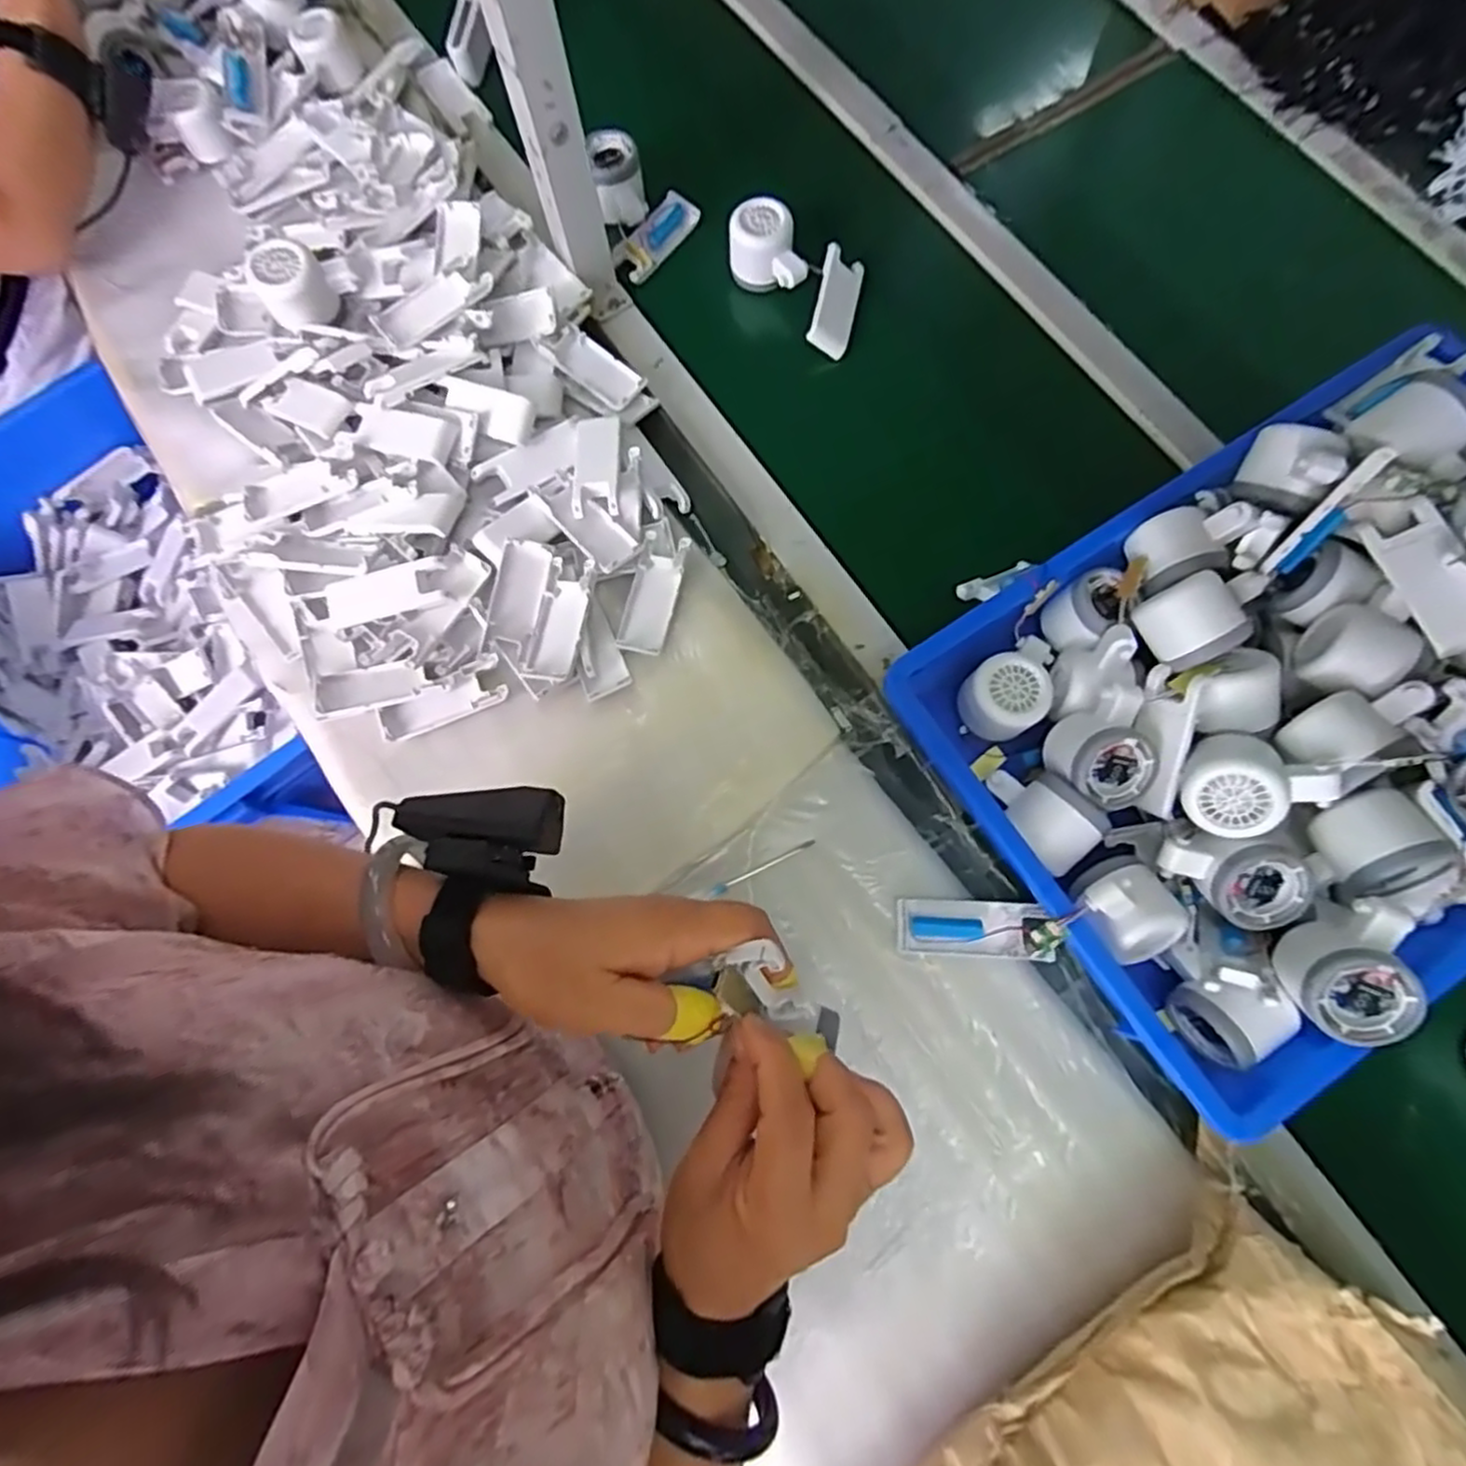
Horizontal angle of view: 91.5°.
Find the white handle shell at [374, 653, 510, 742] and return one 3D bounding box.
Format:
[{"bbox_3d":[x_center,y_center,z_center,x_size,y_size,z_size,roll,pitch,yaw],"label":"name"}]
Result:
[{"bbox_3d":[-0.237,-0.025,0.583,0.102,0.010,0.039,-28,77,-6],"label":"white handle shell"}]

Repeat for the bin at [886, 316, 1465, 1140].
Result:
[{"bbox_3d":[0.421,-0.038,0.493,0.524,0.142,0.365,-32,78,-6],"label":"bin"}]

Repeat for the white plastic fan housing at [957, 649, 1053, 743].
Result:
[{"bbox_3d":[0.206,-0.028,0.537,0.063,0.035,0.055,-36,78,-7],"label":"white plastic fan housing"}]

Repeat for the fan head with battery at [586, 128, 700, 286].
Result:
[{"bbox_3d":[-0.083,-0.512,0.693,0.092,0.053,0.123,-10,76,-1],"label":"fan head with battery"}]

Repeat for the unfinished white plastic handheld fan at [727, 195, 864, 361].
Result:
[{"bbox_3d":[0.066,-0.432,0.676,0.151,0.047,0.088,43,81,-2],"label":"unfinished white plastic handheld fan"}]

